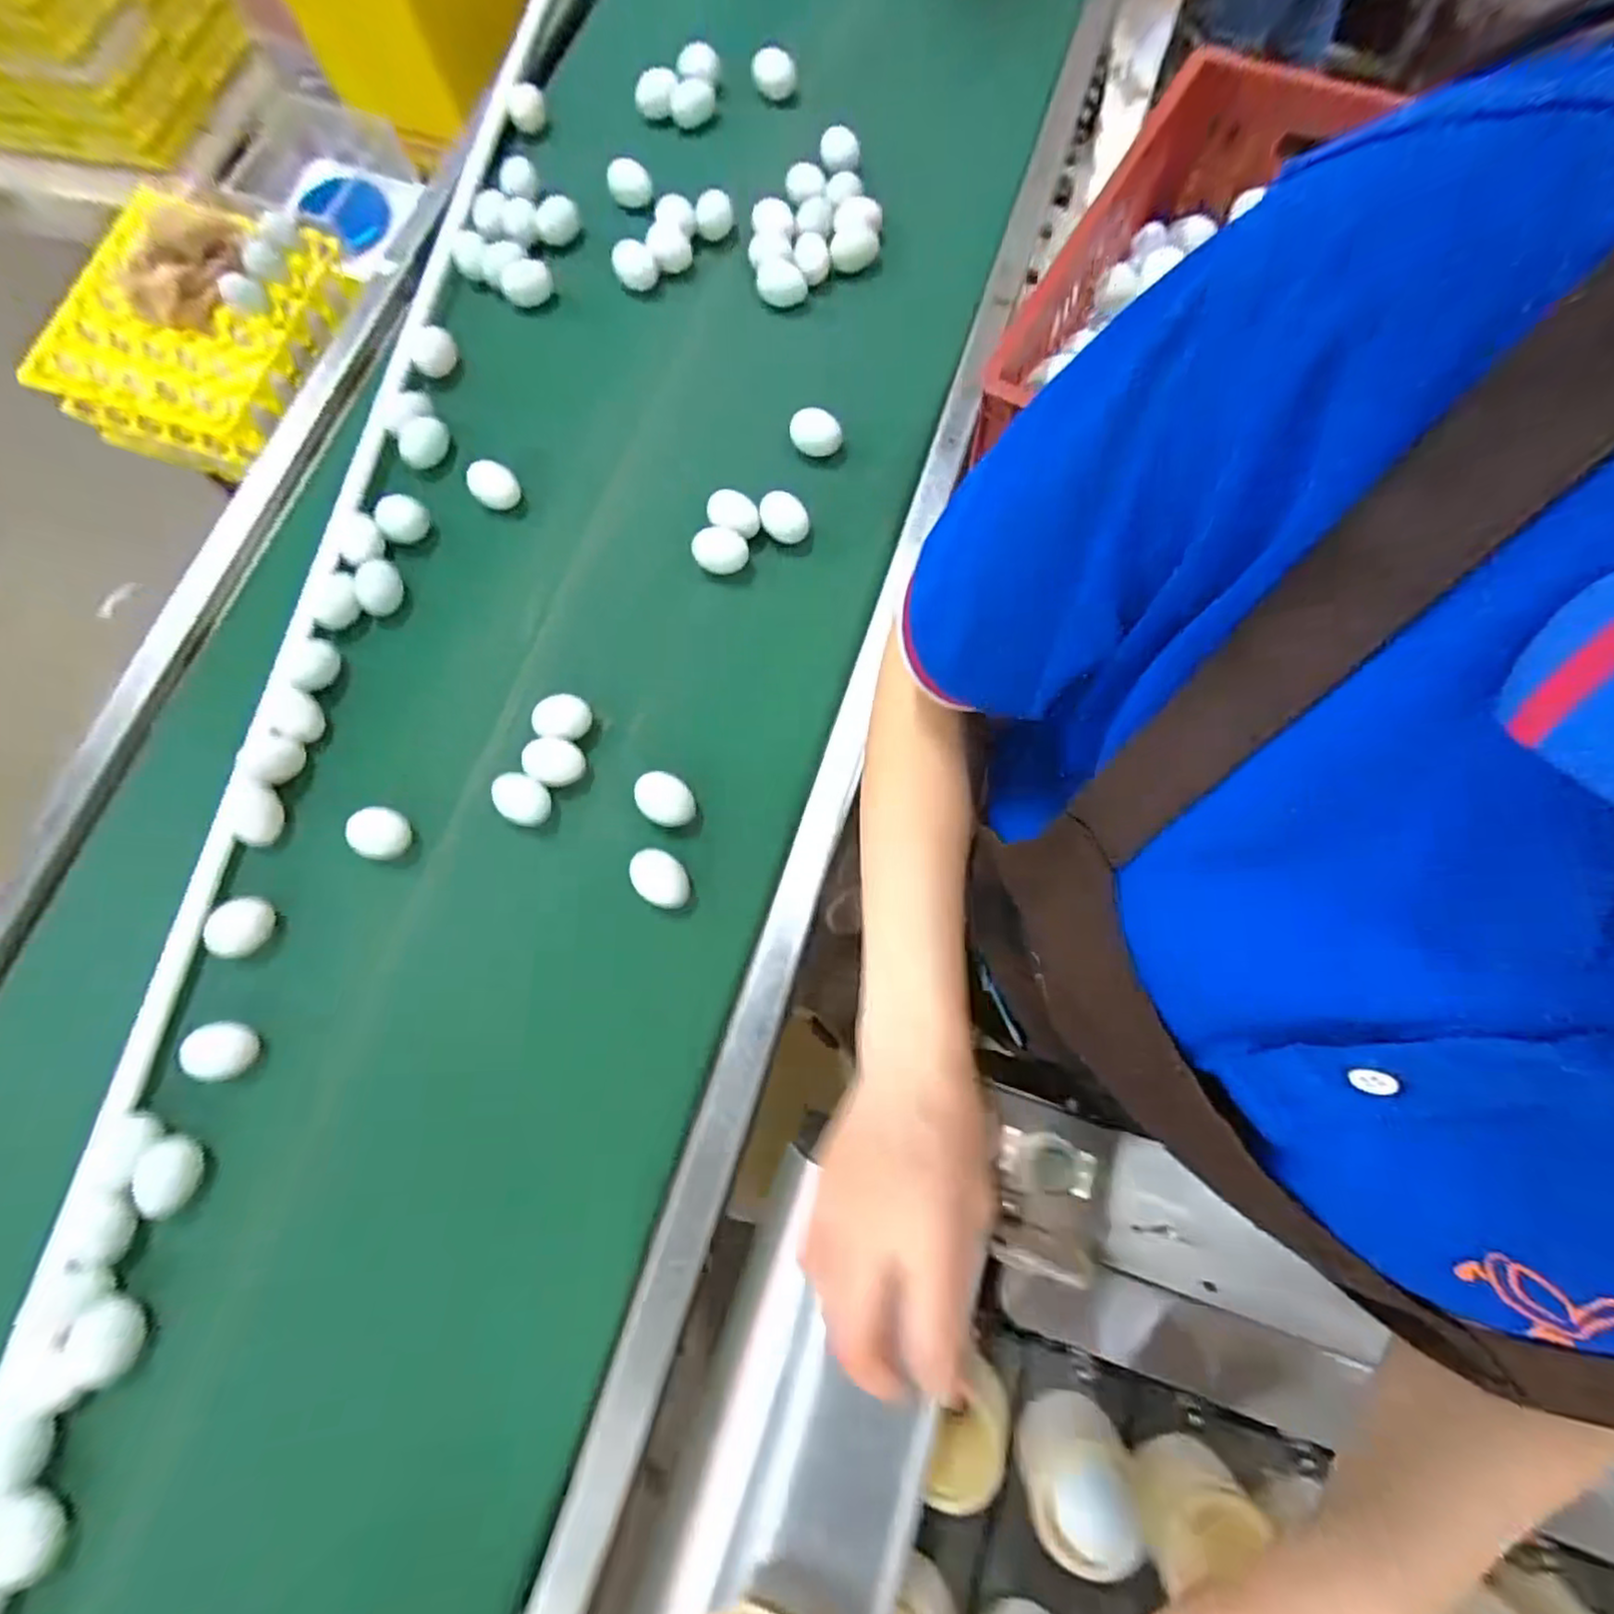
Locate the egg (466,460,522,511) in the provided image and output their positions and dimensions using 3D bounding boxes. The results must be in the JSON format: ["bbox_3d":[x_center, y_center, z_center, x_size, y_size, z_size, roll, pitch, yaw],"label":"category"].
[{"bbox_3d":[-0.338,-0.345,0.738,0.048,0.043,0.036,-28,74,-10],"label":"egg"}]

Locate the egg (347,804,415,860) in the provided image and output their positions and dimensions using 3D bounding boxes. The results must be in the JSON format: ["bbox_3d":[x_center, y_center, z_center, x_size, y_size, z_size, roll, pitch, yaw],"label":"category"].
[{"bbox_3d":[-0.407,0.029,0.659,0.052,0.041,0.048,0,71,-1],"label":"egg"}]

